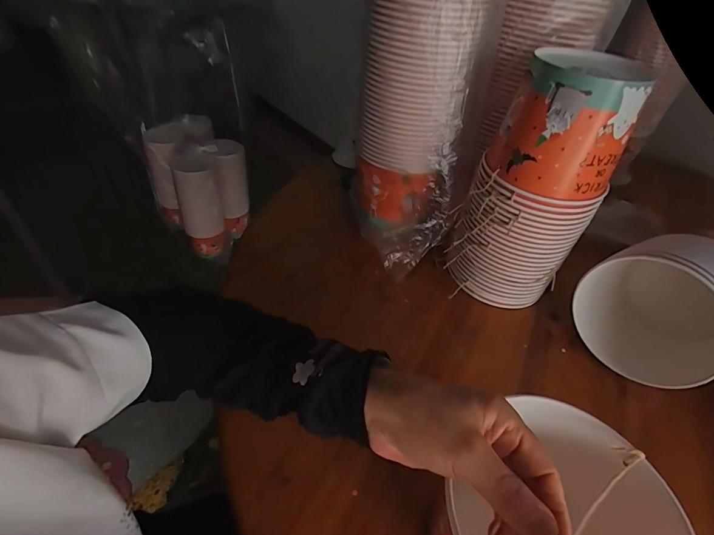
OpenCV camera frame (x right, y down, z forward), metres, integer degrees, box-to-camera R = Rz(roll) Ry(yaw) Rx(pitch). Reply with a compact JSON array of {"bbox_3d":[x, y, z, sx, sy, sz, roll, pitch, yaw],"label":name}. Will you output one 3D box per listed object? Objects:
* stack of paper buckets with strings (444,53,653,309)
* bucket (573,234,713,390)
[{"bbox_3d":[0.242,-0.107,0.508,0.153,0.312,0.135,28,46,22],"label":"stack of paper buckets with strings"},{"bbox_3d":[0.402,0.052,0.488,0.154,0.160,0.147,4,42,-3],"label":"bucket"}]

